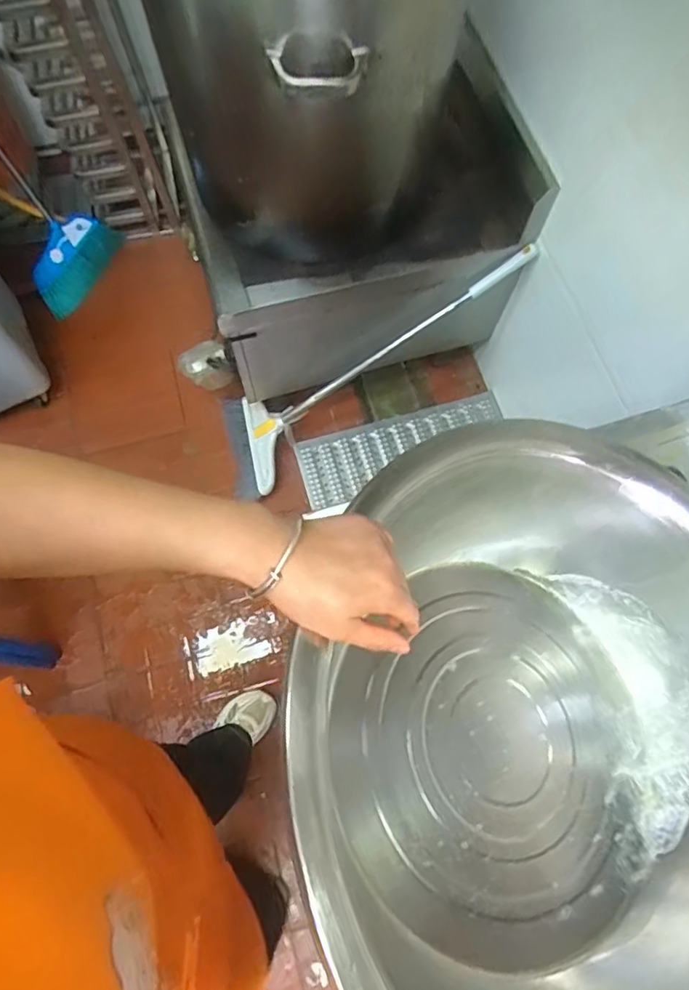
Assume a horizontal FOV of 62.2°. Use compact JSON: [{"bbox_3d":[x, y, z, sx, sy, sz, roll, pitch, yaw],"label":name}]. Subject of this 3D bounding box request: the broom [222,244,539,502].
[{"bbox_3d":[0.036,-0.333,1.400,0.897,0.084,0.247,-32,72,20],"label":"broom"}]

